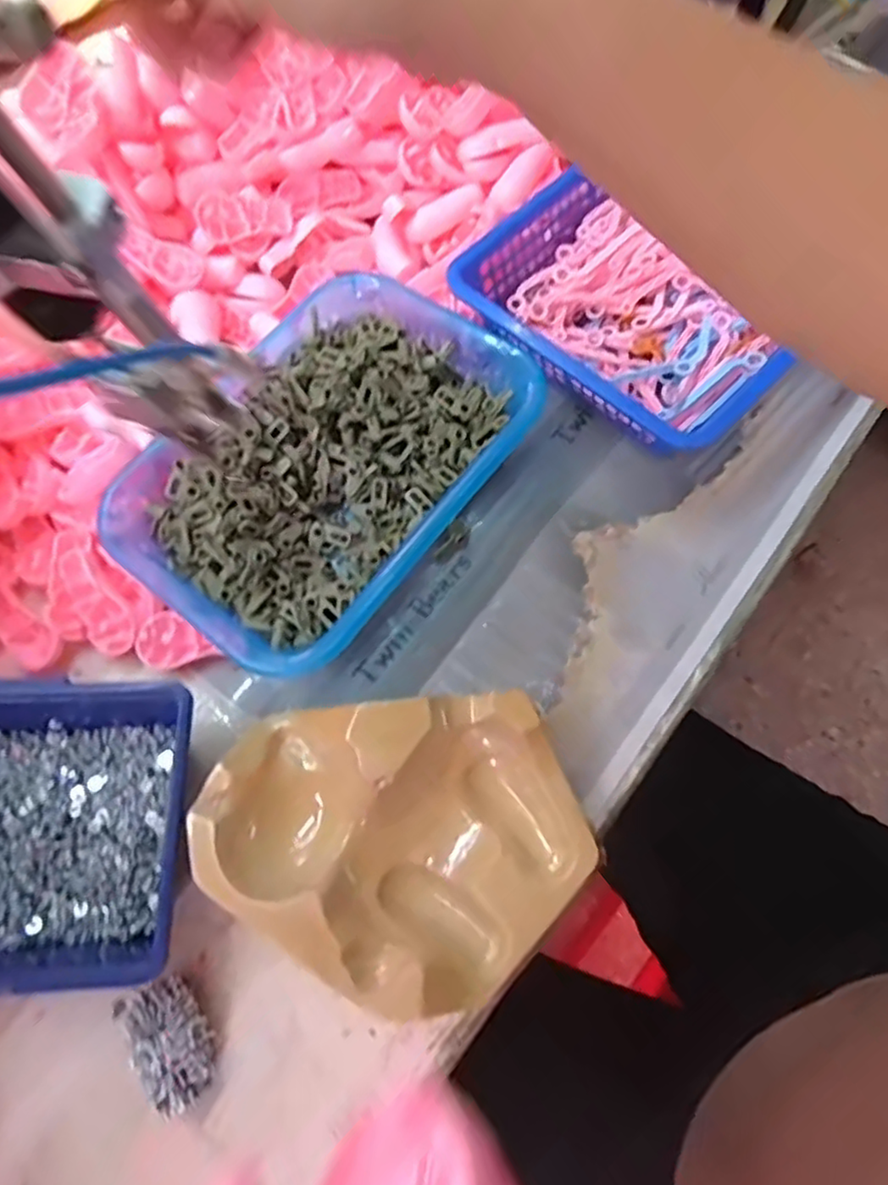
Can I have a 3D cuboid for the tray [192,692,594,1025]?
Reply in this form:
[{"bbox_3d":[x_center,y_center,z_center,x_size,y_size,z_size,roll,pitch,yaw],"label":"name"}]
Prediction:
[{"bbox_3d":[-0.025,0.130,0.337,0.195,0.049,0.142,-3,68,3],"label":"tray"}]

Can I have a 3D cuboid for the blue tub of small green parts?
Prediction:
[{"bbox_3d":[-0.079,-0.087,0.414,0.183,0.050,0.252,35,74,16],"label":"blue tub of small green parts"}]

